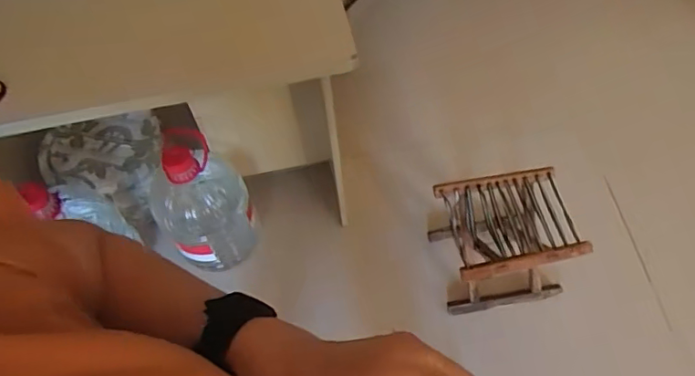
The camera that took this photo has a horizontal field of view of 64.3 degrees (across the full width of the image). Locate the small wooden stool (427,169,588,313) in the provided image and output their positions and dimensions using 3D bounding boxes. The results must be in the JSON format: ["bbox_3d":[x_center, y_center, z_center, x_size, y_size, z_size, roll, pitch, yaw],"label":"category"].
[{"bbox_3d":[0.385,0.137,1.386,0.281,0.258,0.244,-9,58,-1],"label":"small wooden stool"}]

